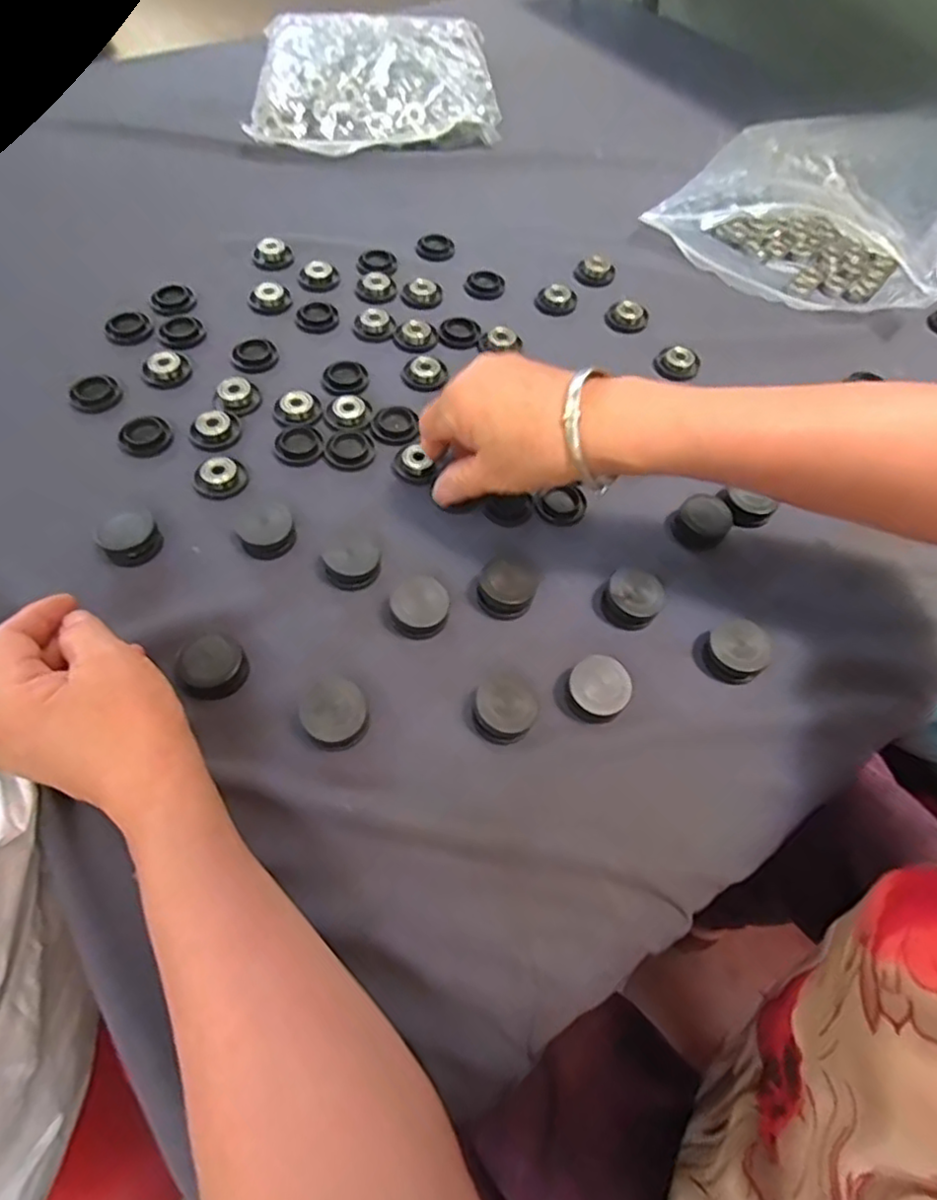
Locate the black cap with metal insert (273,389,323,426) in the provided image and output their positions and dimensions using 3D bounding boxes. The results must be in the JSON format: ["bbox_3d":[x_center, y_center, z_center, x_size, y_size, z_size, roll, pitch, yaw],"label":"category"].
[{"bbox_3d":[-0.118,-0.135,0.465,0.029,0.009,0.034,25,59,11],"label":"black cap with metal insert"}]

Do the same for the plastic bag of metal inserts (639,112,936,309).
[{"bbox_3d":[0.325,-0.370,0.602,0.235,0.075,0.248,31,61,15],"label":"plastic bag of metal inserts"}]

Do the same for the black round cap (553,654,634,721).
[{"bbox_3d":[0.068,0.048,0.358,0.035,0.015,0.032,-15,60,-13],"label":"black round cap"}]

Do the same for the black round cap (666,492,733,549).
[{"bbox_3d":[0.148,-0.050,0.427,0.035,0.021,0.030,29,60,13],"label":"black round cap"}]

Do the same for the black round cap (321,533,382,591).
[{"bbox_3d":[-0.069,-0.023,0.397,0.033,0.016,0.032,2,58,-3],"label":"black round cap"}]

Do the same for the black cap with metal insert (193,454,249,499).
[{"bbox_3d":[-0.159,-0.082,0.430,0.029,0.012,0.033,16,58,6],"label":"black cap with metal insert"}]

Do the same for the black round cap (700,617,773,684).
[{"bbox_3d":[0.153,0.028,0.378,0.033,0.016,0.034,2,58,-3],"label":"black round cap"}]

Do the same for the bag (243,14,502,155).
[{"bbox_3d":[-0.096,-0.548,0.702,0.240,0.042,0.236,-2,58,-6],"label":"bag"}]

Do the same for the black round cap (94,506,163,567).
[{"bbox_3d":[-0.199,-0.037,0.394,0.032,0.021,0.027,-28,64,-20],"label":"black round cap"}]

